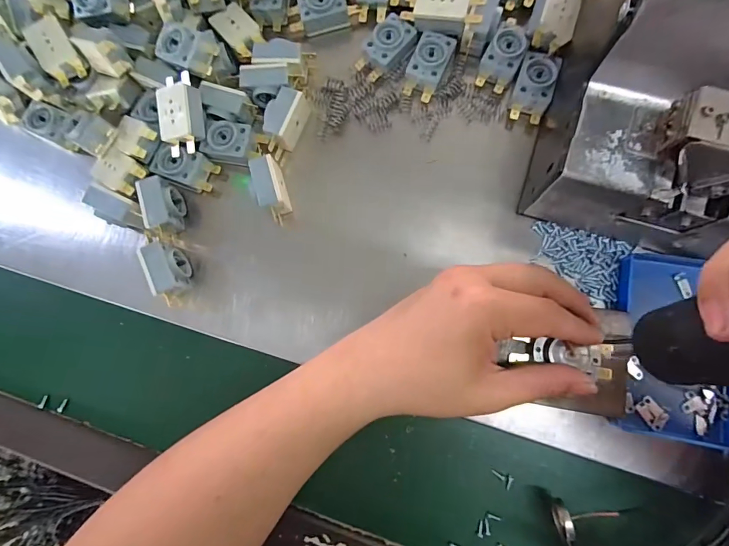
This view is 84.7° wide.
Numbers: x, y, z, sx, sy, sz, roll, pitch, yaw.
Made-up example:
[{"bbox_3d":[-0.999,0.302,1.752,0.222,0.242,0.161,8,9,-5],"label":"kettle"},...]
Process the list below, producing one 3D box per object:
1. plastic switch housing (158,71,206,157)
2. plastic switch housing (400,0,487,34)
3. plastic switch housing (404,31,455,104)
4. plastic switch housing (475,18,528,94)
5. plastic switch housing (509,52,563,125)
[{"bbox_3d":[-0.135,-0.116,0.292,0.028,0.015,0.057,-3,97,13],"label":"plastic switch housing"},{"bbox_3d":[0.058,-0.193,0.289,0.055,0.013,0.028,18,85,8],"label":"plastic switch housing"},{"bbox_3d":[0.048,-0.155,0.299,0.027,0.017,0.046,28,86,9],"label":"plastic switch housing"},{"bbox_3d":[0.102,-0.158,0.295,0.025,0.019,0.045,26,86,9],"label":"plastic switch housing"},{"bbox_3d":[0.123,-0.133,0.293,0.026,0.025,0.045,17,85,8],"label":"plastic switch housing"}]

